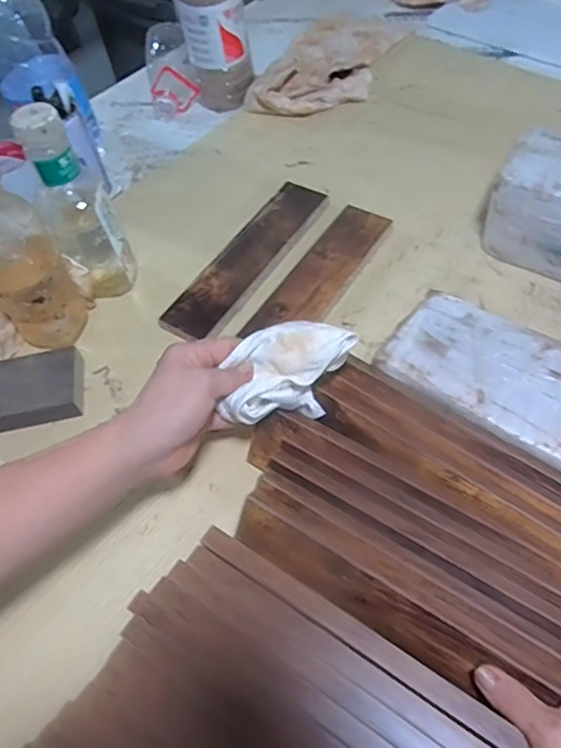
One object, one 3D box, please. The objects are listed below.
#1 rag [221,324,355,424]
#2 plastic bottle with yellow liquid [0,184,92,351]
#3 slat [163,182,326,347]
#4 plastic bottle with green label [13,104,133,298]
[{"bbox_3d":[0.003,-0.002,0.463,0.102,0.070,0.052,-18,56,-7],"label":"rag"},{"bbox_3d":[-0.238,-0.105,0.534,0.074,0.210,0.063,-36,60,-19],"label":"plastic bottle with yellow liquid"},{"bbox_3d":[-0.037,-0.130,0.646,0.056,0.021,0.243,27,62,21],"label":"slat"},{"bbox_3d":[-0.203,-0.164,0.574,0.063,0.212,0.058,-28,58,-14],"label":"plastic bottle with green label"}]

